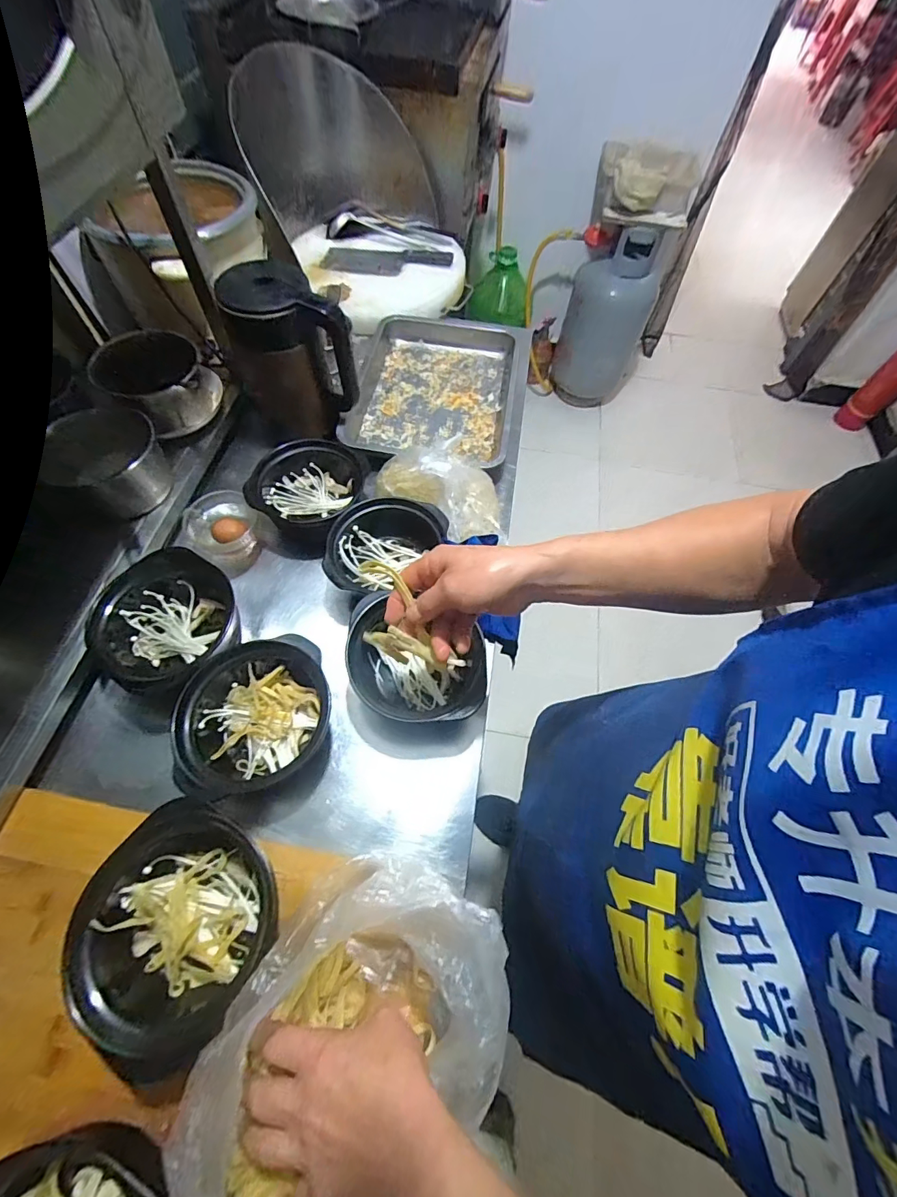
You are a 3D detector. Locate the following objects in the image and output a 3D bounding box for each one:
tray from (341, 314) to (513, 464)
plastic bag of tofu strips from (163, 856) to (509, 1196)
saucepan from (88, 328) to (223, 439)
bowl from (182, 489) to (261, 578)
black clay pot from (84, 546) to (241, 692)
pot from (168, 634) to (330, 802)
[{"bbox_3d":[-0.028,-0.414,0.882,0.297,0.075,0.411,8,62,1],"label":"tray"},{"bbox_3d":[-0.076,0.359,0.347,0.197,0.187,0.278,24,64,9],"label":"plastic bag of tofu strips"},{"bbox_3d":[-0.458,-0.344,0.712,0.141,0.105,0.140,0,62,-3],"label":"saucepan"},{"bbox_3d":[-0.342,-0.105,0.689,0.111,0.062,0.103,1,62,-3],"label":"bowl"},{"bbox_3d":[-0.374,0.025,0.596,0.164,0.085,0.151,1,62,-3],"label":"black clay pot"},{"bbox_3d":[-0.229,0.140,0.545,0.172,0.074,0.154,-23,66,-15],"label":"pot"}]

